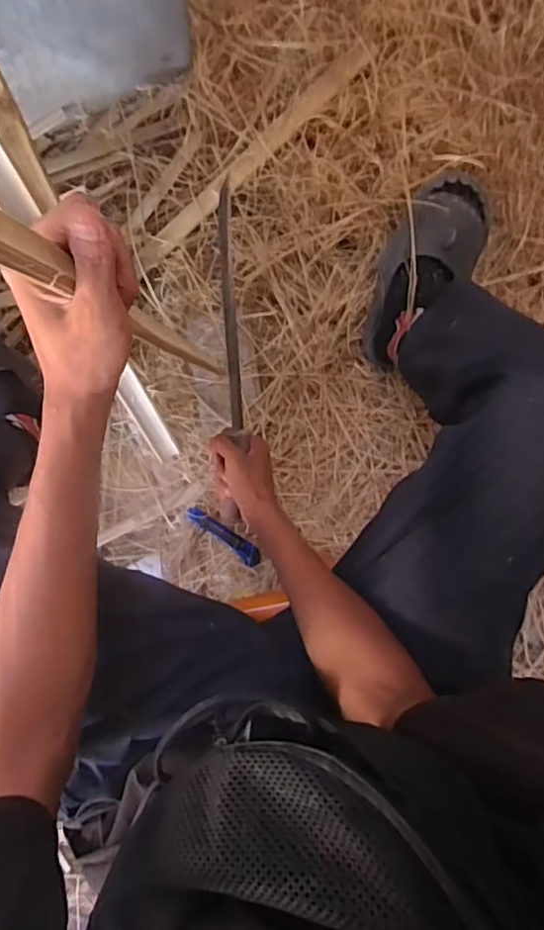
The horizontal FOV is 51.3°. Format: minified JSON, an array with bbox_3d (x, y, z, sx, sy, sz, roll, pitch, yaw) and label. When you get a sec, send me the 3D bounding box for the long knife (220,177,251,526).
[{"bbox_3d":[-0.050,-0.116,0.682,0.030,0.026,0.400,-2,106,-4],"label":"long knife"}]

